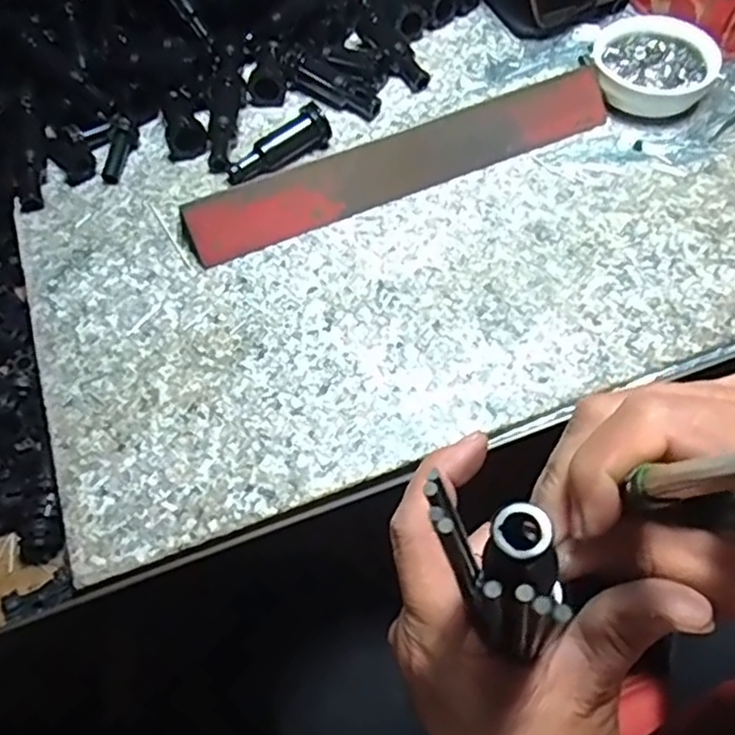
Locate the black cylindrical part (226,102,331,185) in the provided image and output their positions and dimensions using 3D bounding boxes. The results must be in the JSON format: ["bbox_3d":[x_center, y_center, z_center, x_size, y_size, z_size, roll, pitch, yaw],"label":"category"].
[{"bbox_3d":[-0.054,-0.130,0.411,0.065,0.023,0.018,-32,63,-14],"label":"black cylindrical part"}]

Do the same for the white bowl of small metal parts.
[{"bbox_3d":[0.176,-0.184,0.427,0.066,0.027,0.066,1,60,4],"label":"white bowl of small metal parts"}]

